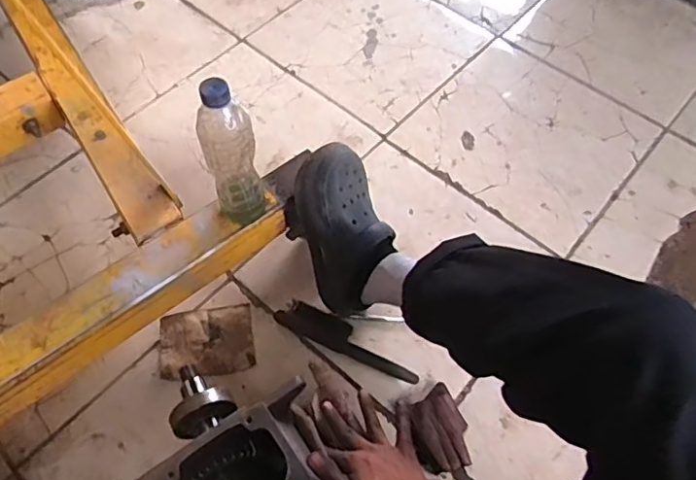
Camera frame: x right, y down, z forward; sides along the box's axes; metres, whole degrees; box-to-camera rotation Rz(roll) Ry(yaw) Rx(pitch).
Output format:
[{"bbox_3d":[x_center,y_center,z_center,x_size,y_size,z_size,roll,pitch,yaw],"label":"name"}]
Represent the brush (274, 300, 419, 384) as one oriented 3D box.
[{"bbox_3d":[0.000,0.155,0.865,0.230,0.033,0.049,25,63,11],"label":"brush"}]

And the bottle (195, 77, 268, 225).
[{"bbox_3d":[-0.143,-0.097,0.702,0.061,0.228,0.052,-12,61,-9],"label":"bottle"}]

